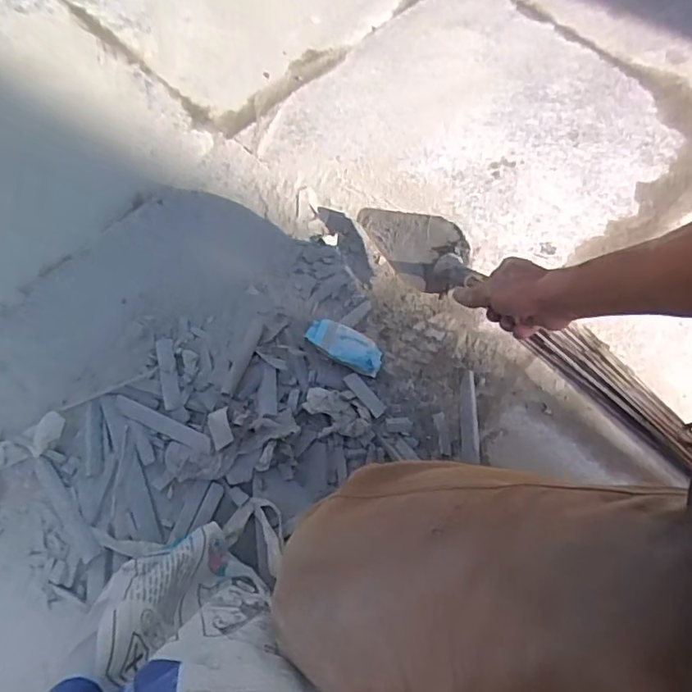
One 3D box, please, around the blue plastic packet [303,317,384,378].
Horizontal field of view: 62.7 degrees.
[{"bbox_3d":[0.000,-0.002,0.784,0.106,0.036,0.055,22,66,9],"label":"blue plastic packet"}]

